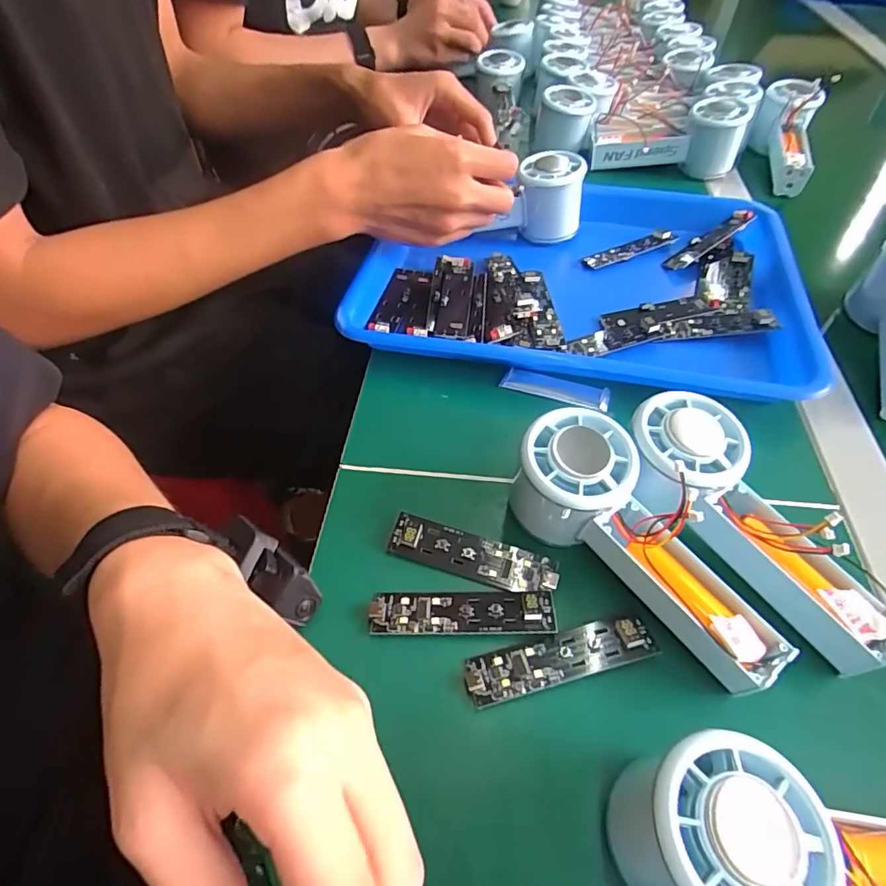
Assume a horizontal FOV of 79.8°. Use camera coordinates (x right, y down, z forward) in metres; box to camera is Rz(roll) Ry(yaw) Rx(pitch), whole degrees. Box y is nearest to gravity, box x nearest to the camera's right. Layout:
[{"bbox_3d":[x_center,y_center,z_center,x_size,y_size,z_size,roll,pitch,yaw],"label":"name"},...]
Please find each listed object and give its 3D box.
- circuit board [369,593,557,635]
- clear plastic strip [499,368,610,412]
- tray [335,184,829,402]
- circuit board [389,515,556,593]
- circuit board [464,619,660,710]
[{"bbox_3d":[0.010,0.084,0.267,0.091,0.012,0.022,1,51,0],"label":"circuit board"},{"bbox_3d":[0.079,-0.038,0.371,0.074,0.005,0.017,14,52,10],"label":"clear plastic strip"},{"bbox_3d":[0.112,-0.138,0.440,0.341,0.040,0.249,9,52,6],"label":"tray"},{"bbox_3d":[0.016,0.061,0.288,0.090,0.009,0.023,15,53,11],"label":"circuit board"},{"bbox_3d":[0.056,0.101,0.252,0.090,0.011,0.022,-11,53,-10],"label":"circuit board"}]

